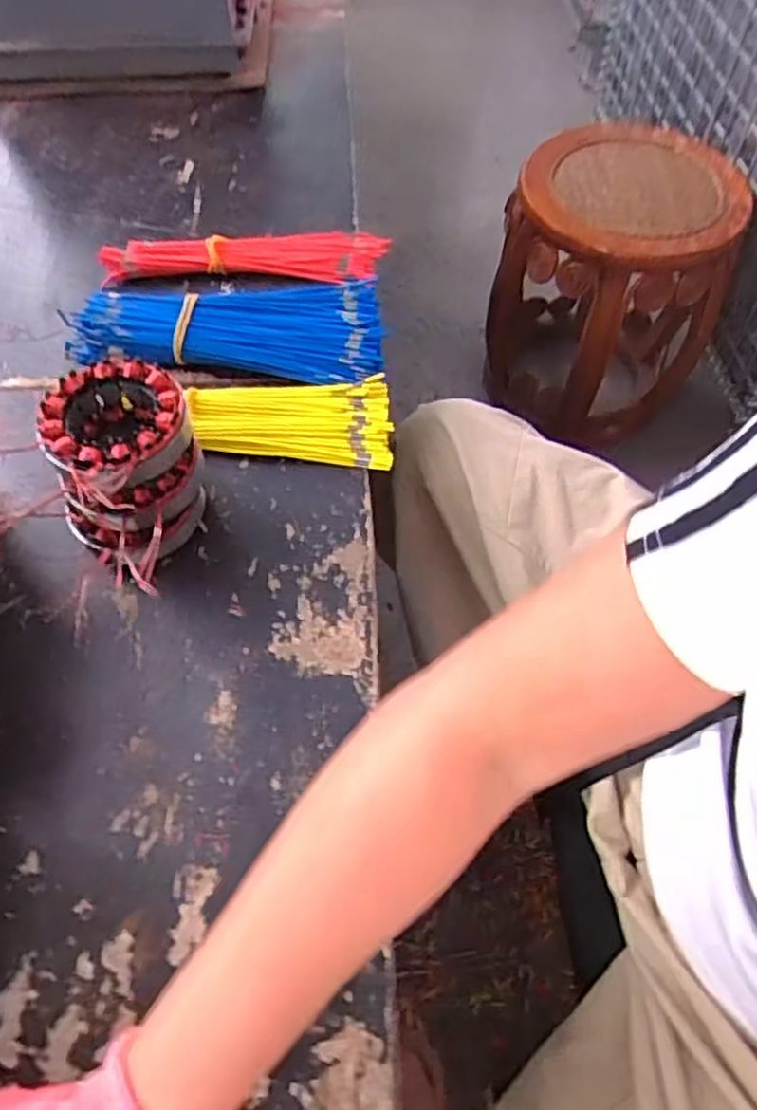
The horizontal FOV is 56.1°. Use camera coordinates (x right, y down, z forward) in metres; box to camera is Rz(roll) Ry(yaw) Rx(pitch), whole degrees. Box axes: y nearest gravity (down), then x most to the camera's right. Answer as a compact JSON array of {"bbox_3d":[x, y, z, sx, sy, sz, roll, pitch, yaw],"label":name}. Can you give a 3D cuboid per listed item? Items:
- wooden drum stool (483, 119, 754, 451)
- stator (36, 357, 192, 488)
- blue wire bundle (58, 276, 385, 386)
[{"bbox_3d":[0.373,-0.435,1.136,0.320,0.364,0.344,23,61,13],"label":"wooden drum stool"},{"bbox_3d":[-0.160,-0.075,0.442,0.085,0.041,0.092,-16,60,-10],"label":"stator"},{"bbox_3d":[-0.118,-0.188,0.574,0.242,0.037,0.099,5,59,3],"label":"blue wire bundle"}]

